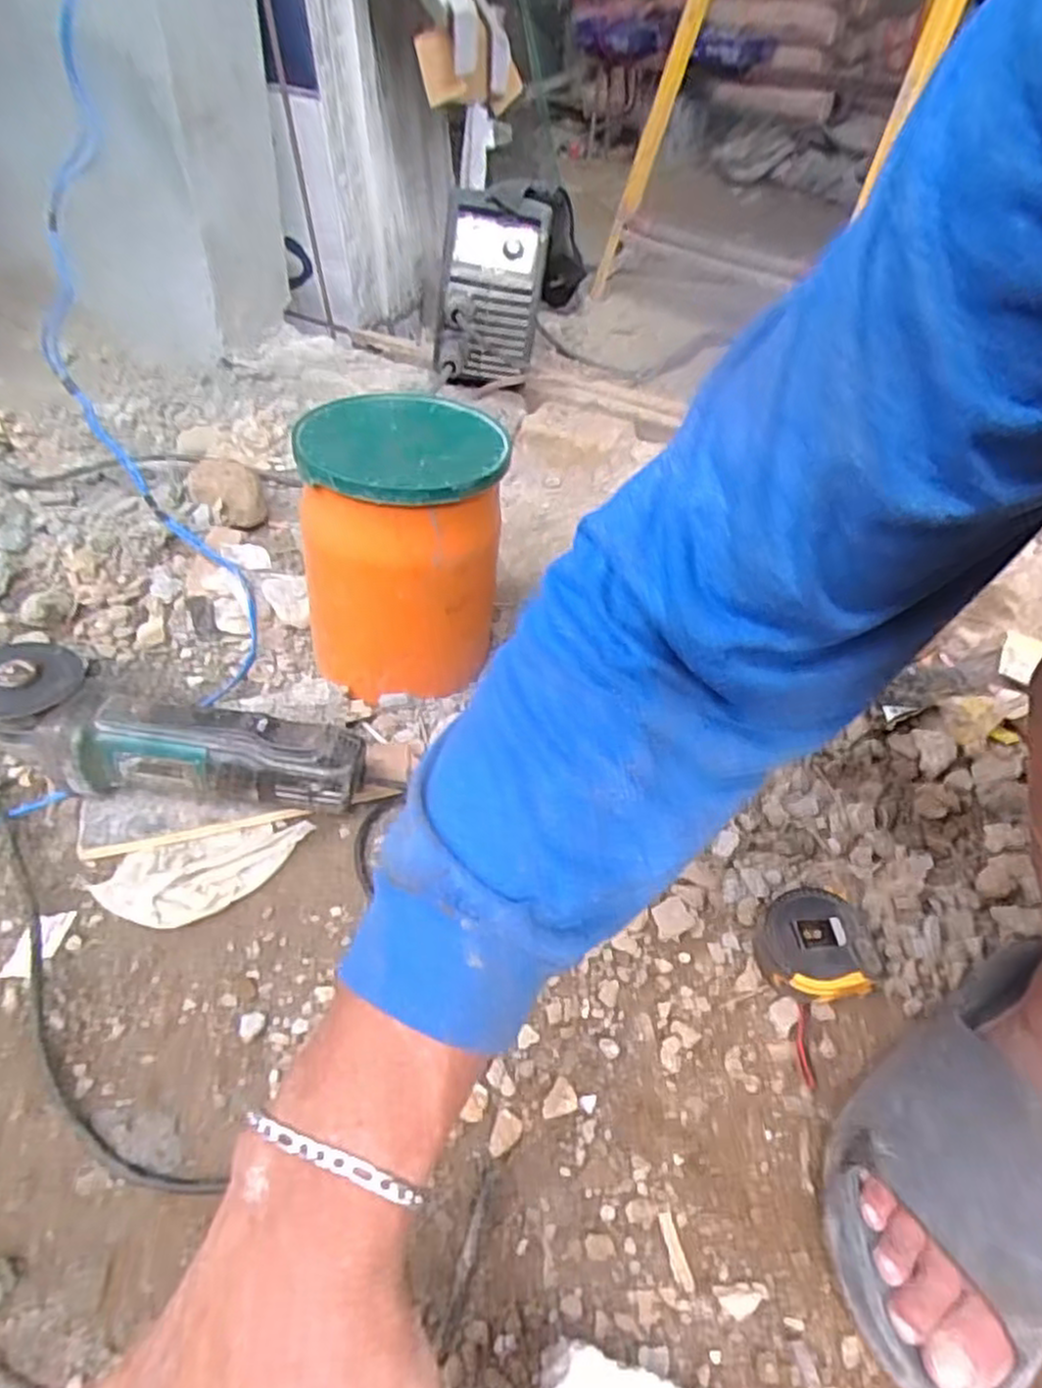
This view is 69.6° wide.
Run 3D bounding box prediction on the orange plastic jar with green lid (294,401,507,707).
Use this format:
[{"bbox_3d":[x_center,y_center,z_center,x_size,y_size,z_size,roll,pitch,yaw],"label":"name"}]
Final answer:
[{"bbox_3d":[-0.102,-0.124,0.659,0.160,0.207,0.166,-4,44,-9],"label":"orange plastic jar with green lid"}]

